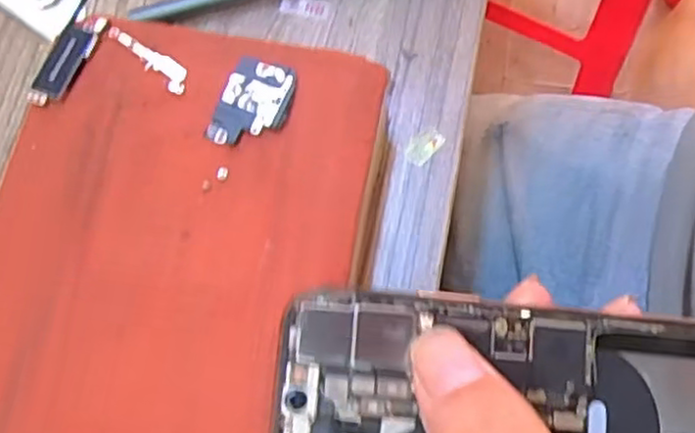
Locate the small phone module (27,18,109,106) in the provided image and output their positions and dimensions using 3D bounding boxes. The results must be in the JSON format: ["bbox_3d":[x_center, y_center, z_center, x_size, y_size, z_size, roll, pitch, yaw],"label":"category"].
[{"bbox_3d":[-0.094,-0.053,0.235,0.012,0.004,0.036,24,74,10],"label":"small phone module"}]

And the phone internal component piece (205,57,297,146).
[{"bbox_3d":[-0.030,-0.036,0.227,0.023,0.004,0.031,18,73,8],"label":"phone internal component piece"}]

